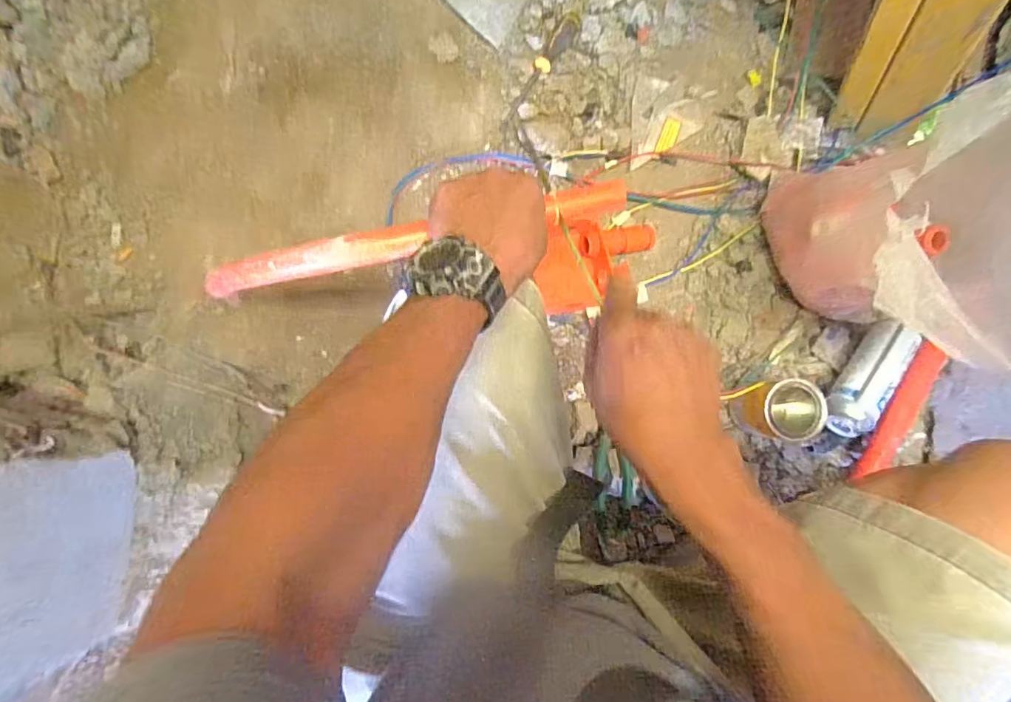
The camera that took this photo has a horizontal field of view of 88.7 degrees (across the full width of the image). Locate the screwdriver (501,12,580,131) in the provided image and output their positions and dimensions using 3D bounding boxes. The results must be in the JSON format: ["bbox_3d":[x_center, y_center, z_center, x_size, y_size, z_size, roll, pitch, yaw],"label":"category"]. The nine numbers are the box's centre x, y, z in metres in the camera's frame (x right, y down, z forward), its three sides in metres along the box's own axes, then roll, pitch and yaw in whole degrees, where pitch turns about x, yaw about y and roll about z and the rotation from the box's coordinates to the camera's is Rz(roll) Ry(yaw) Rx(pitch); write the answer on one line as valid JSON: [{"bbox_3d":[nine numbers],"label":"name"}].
[{"bbox_3d":[0.056,-0.445,0.812,0.030,0.027,0.232,31,85,1],"label":"screwdriver"}]

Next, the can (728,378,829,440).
[{"bbox_3d":[0.390,0.086,0.732,0.096,0.100,0.088,0,85,-1],"label":"can"}]

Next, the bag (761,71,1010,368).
[{"bbox_3d":[0.483,-0.119,0.602,0.225,0.314,0.267,-8,85,-2],"label":"bag"}]

